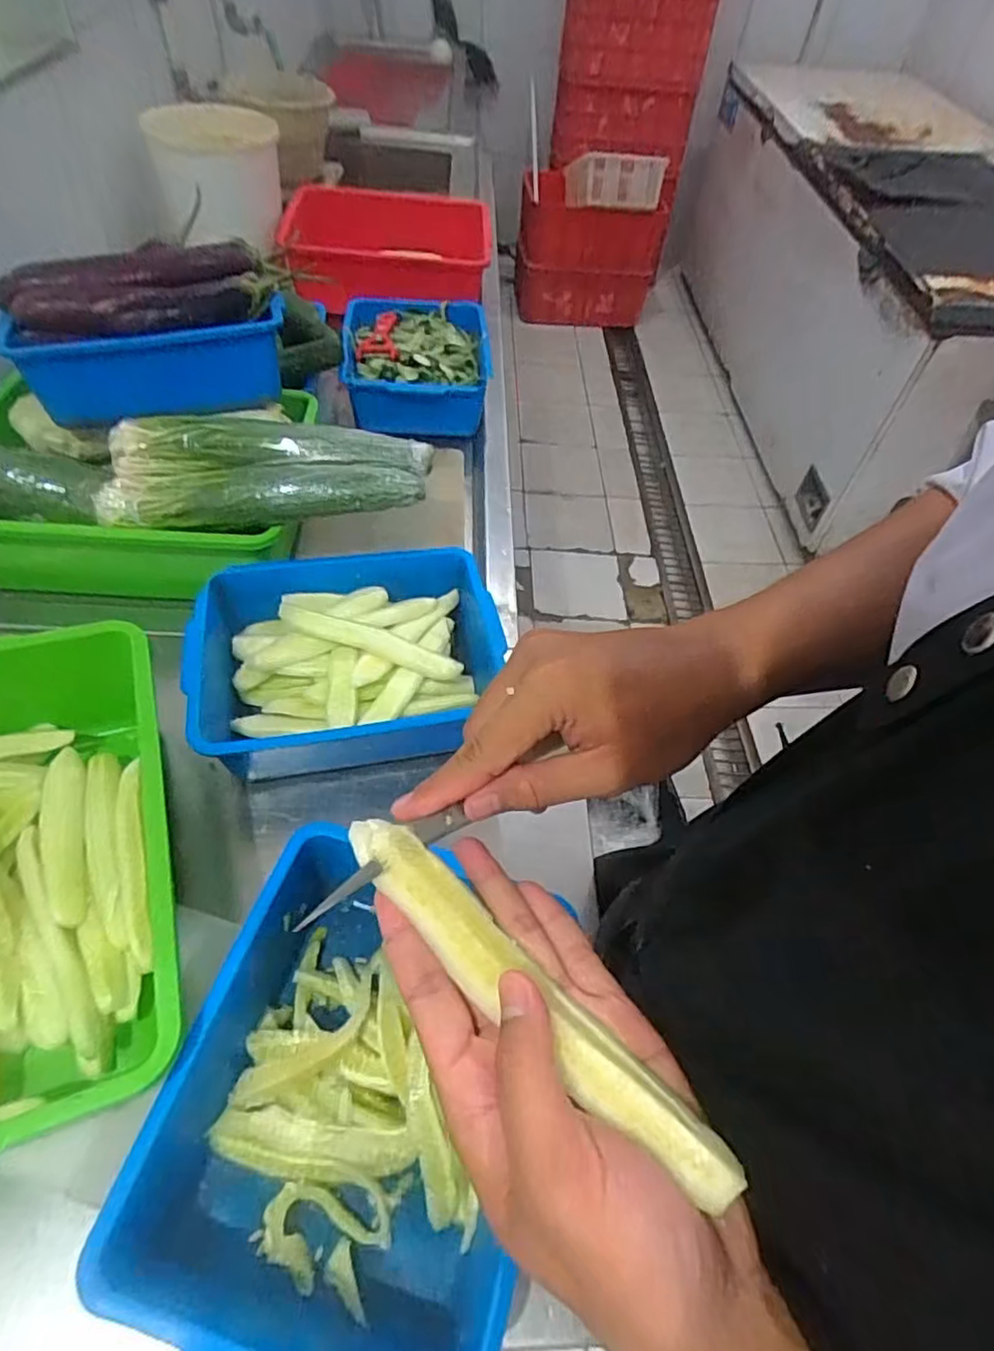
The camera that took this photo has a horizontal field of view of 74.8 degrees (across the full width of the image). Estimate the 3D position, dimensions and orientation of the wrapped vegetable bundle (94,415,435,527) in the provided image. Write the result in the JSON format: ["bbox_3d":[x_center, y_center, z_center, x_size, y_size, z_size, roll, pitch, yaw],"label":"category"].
[{"bbox_3d":[-0.248,-0.225,0.709,0.337,0.061,0.102,-1,53,-7],"label":"wrapped vegetable bundle"}]

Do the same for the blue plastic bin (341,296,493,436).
[{"bbox_3d":[-0.128,-0.514,1.071,0.225,0.108,0.258,-2,53,-8],"label":"blue plastic bin"}]

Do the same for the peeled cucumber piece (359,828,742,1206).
[{"bbox_3d":[0.010,0.124,0.261,0.188,0.019,0.029,36,59,23],"label":"peeled cucumber piece"}]

